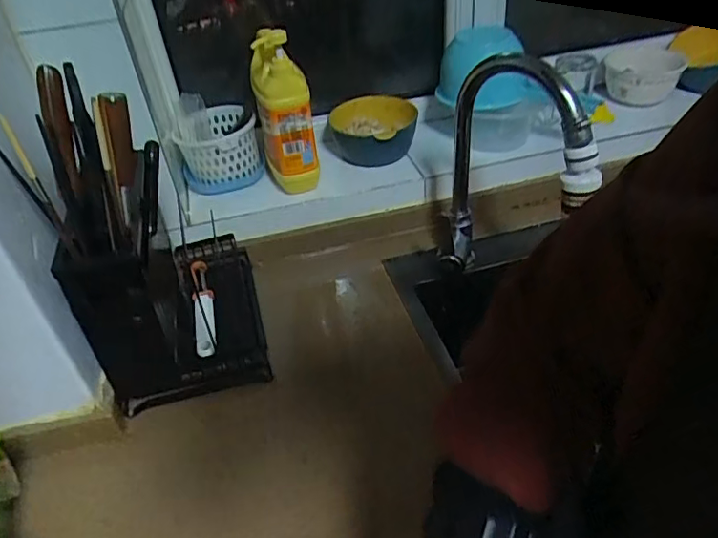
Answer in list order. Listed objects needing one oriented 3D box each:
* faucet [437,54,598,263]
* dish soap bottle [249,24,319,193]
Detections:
[{"bbox_3d":[0.188,-0.103,0.708,0.098,0.317,0.200,-5,35,-22],"label":"faucet"},{"bbox_3d":[-0.109,-0.233,0.840,0.080,0.250,0.102,-11,40,-7],"label":"dish soap bottle"}]

